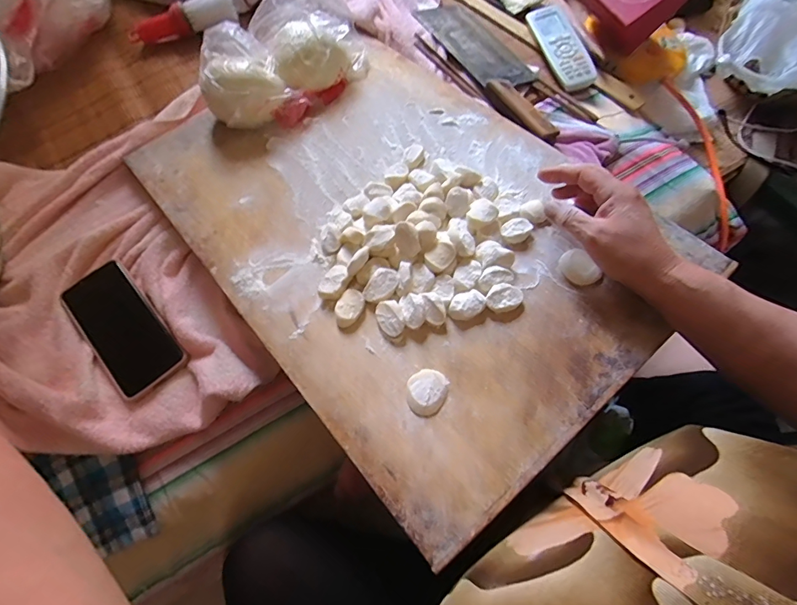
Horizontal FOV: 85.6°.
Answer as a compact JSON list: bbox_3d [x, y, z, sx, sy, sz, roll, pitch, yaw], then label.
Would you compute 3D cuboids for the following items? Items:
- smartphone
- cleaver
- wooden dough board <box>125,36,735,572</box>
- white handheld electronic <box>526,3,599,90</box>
[{"bbox_3d":[-0.305,0.028,0.476,0.076,0.012,0.155,-40,73,-14],"label":"smartphone"},{"bbox_3d":[0.137,-0.341,0.601,0.093,0.024,0.305,-28,70,-10],"label":"cleaver"},{"bbox_3d":[-0.006,-0.104,0.465,0.381,0.026,0.555,-38,65,-15],"label":"wooden dough board"},{"bbox_3d":[0.237,-0.382,0.629,0.055,0.016,0.167,-11,68,-3],"label":"white handheld electronic"}]

